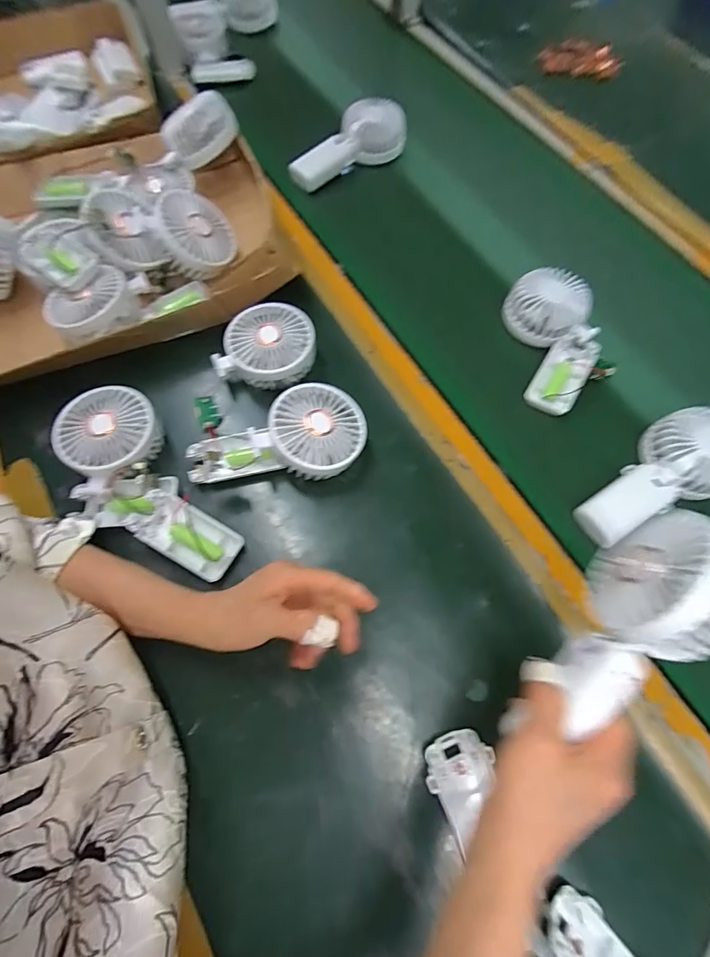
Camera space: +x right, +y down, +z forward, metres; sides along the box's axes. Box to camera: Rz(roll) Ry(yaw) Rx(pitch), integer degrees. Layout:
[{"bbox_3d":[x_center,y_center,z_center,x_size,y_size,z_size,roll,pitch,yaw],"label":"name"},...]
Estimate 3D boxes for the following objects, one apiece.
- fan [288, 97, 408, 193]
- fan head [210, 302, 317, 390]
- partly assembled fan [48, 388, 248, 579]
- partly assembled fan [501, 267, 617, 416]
[{"bbox_3d":[-0.009,-0.447,0.597,0.068,0.045,0.182,43,71,14],"label":"fan"},{"bbox_3d":[-0.089,-0.137,0.461,0.098,0.043,0.084,12,67,2],"label":"fan head"},{"bbox_3d":[-0.197,0.011,0.403,0.094,0.050,0.209,-35,73,-16],"label":"partly assembled fan"},{"bbox_3d":[0.222,-0.153,0.479,0.091,0.044,0.161,-3,67,-5],"label":"partly assembled fan"}]

